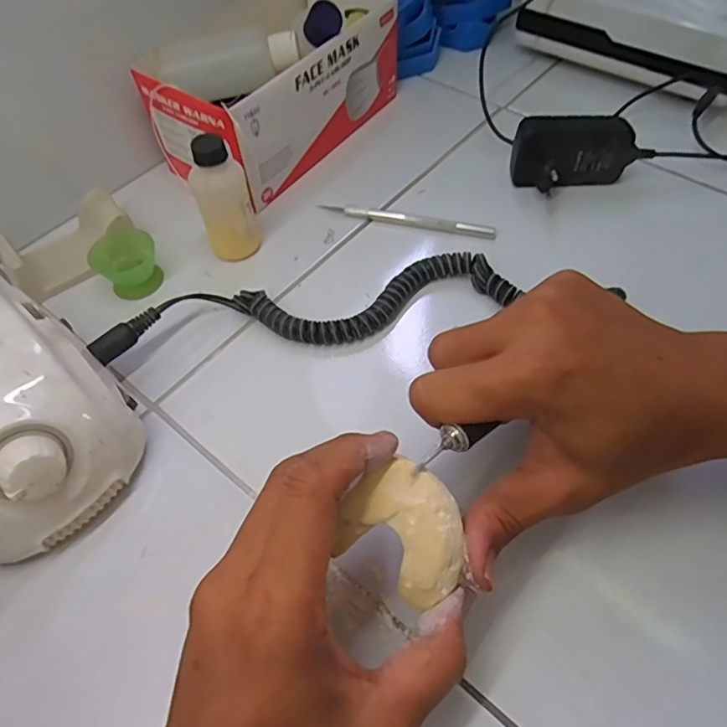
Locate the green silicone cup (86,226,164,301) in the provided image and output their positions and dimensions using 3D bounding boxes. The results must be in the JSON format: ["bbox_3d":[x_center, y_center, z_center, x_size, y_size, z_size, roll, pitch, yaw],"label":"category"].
[{"bbox_3d":[-0.166,-0.071,0.377,0.039,0.028,0.041,-1,58,1],"label":"green silicone cup"}]

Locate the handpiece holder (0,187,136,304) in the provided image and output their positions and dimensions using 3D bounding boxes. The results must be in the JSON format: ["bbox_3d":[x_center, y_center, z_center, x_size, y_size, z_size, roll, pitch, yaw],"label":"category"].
[{"bbox_3d":[-0.213,-0.087,0.383,0.087,0.027,0.049,-36,63,-19],"label":"handpiece holder"}]

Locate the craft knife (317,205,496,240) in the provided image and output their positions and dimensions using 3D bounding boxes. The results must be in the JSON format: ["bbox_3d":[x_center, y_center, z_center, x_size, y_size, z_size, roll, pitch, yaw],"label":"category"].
[{"bbox_3d":[0.032,-0.110,0.404,0.134,0.008,0.011,12,59,9],"label":"craft knife"}]

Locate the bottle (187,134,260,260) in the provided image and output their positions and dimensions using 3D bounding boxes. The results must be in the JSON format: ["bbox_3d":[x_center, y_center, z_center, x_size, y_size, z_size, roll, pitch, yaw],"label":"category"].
[{"bbox_3d":[-0.095,-0.110,0.364,0.036,0.085,0.033,-18,59,-9],"label":"bottle"}]

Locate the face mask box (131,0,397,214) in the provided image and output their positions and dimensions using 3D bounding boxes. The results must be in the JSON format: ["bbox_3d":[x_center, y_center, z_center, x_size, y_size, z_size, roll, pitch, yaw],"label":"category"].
[{"bbox_3d":[-0.067,-0.232,0.438,0.111,0.086,0.209,33,64,21],"label":"face mask box"}]

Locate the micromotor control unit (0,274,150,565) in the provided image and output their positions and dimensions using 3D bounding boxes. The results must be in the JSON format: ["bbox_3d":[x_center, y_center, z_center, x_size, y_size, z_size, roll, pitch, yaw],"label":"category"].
[{"bbox_3d":[-0.191,0.022,0.283,0.100,0.083,0.143,-39,64,-20],"label":"micromotor control unit"}]

